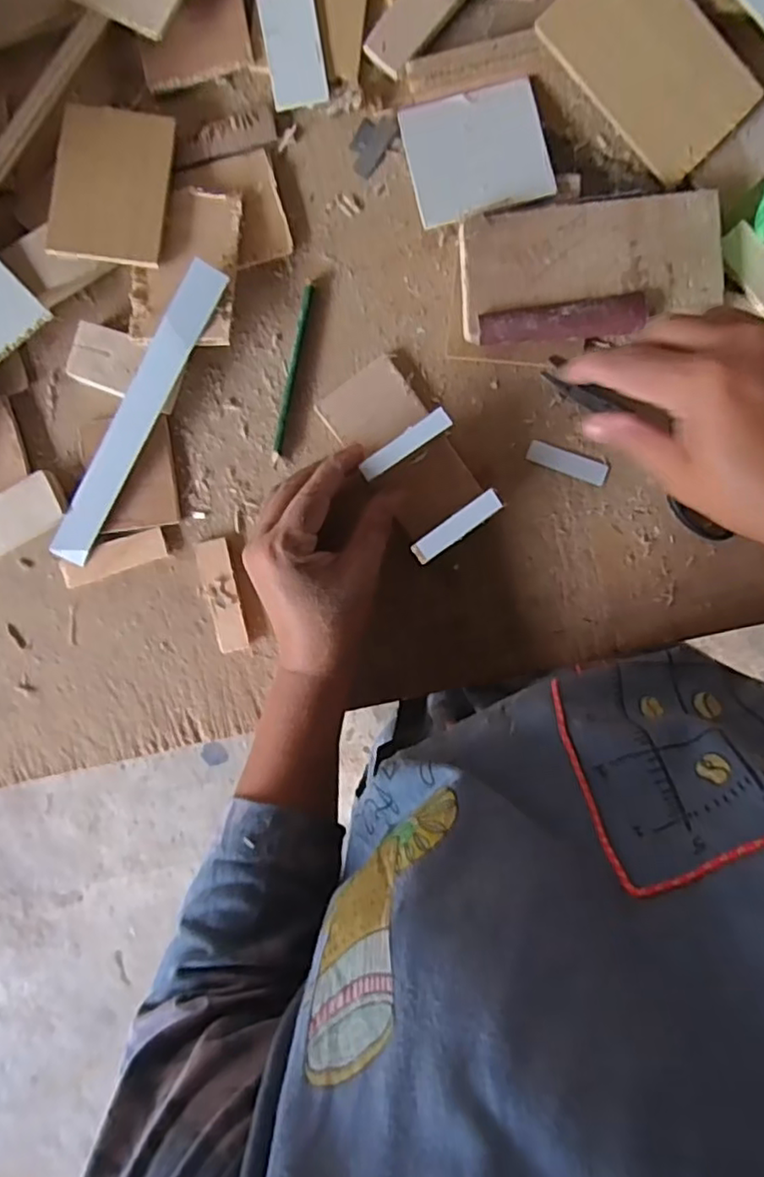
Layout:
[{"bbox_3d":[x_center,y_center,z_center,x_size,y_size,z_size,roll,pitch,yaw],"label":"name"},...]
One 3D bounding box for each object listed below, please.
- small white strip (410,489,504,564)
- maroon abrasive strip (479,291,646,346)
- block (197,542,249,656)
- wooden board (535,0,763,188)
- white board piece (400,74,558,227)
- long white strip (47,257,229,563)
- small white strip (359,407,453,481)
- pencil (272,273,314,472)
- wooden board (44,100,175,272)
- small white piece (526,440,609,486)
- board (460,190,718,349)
[{"bbox_3d":[0.042,-0.034,0.346,0.055,0.004,0.012,-36,88,4],"label":"small white strip"},{"bbox_3d":[0.106,-0.157,0.365,0.095,0.010,0.021,-8,94,5],"label":"maroon abrasive strip"},{"bbox_3d":[-0.106,0.005,0.418,0.022,0.008,0.074,-14,94,5],"label":"block"},{"bbox_3d":[0.158,-0.309,0.366,0.120,0.009,0.068,46,111,-5],"label":"wooden board"},{"bbox_3d":[0.058,-0.267,0.383,0.081,0.004,0.080,-12,83,5],"label":"white board piece"},{"bbox_3d":[-0.158,-0.109,0.403,0.025,0.006,0.207,30,100,-11],"label":"long white strip"},{"bbox_3d":[0.014,-0.082,0.358,0.056,0.004,0.012,-35,92,8],"label":"small white strip"},{"bbox_3d":[-0.058,-0.140,0.406,0.007,0.007,0.119,12,95,3],"label":"pencil"},{"bbox_3d":[-0.168,-0.250,0.387,0.068,0.004,0.095,6,88,-3],"label":"wooden board"},{"bbox_3d":[0.118,-0.081,0.397,0.051,0.004,0.015,21,96,2],"label":"small white piece"},{"bbox_3d":[0.124,-0.194,0.375,0.151,0.024,0.068,-8,94,5],"label":"board"}]

